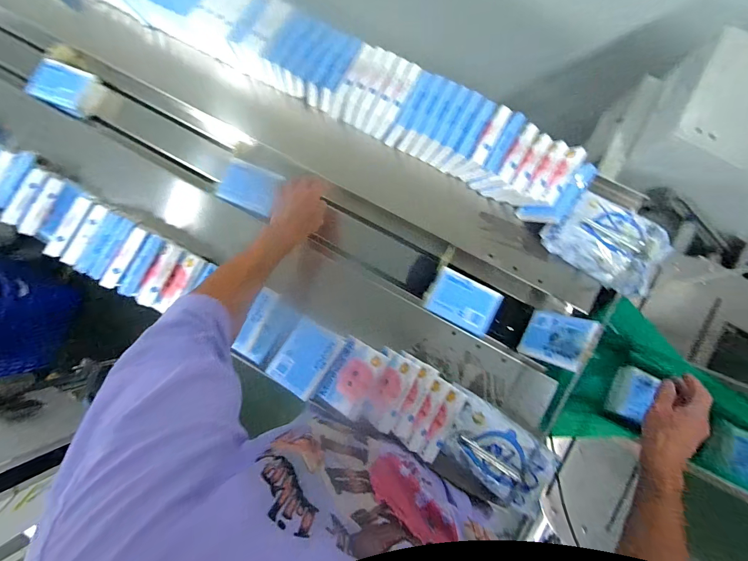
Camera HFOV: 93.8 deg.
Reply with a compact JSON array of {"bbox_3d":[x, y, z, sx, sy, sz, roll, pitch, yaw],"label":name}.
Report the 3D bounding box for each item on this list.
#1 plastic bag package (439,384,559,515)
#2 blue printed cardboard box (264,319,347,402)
[{"bbox_3d":[0.185,0.266,0.535,0.165,0.037,0.112,34,88,5],"label":"plastic bag package"},{"bbox_3d":[-0.118,0.132,0.608,0.089,0.029,0.116,31,87,5],"label":"blue printed cardboard box"}]

